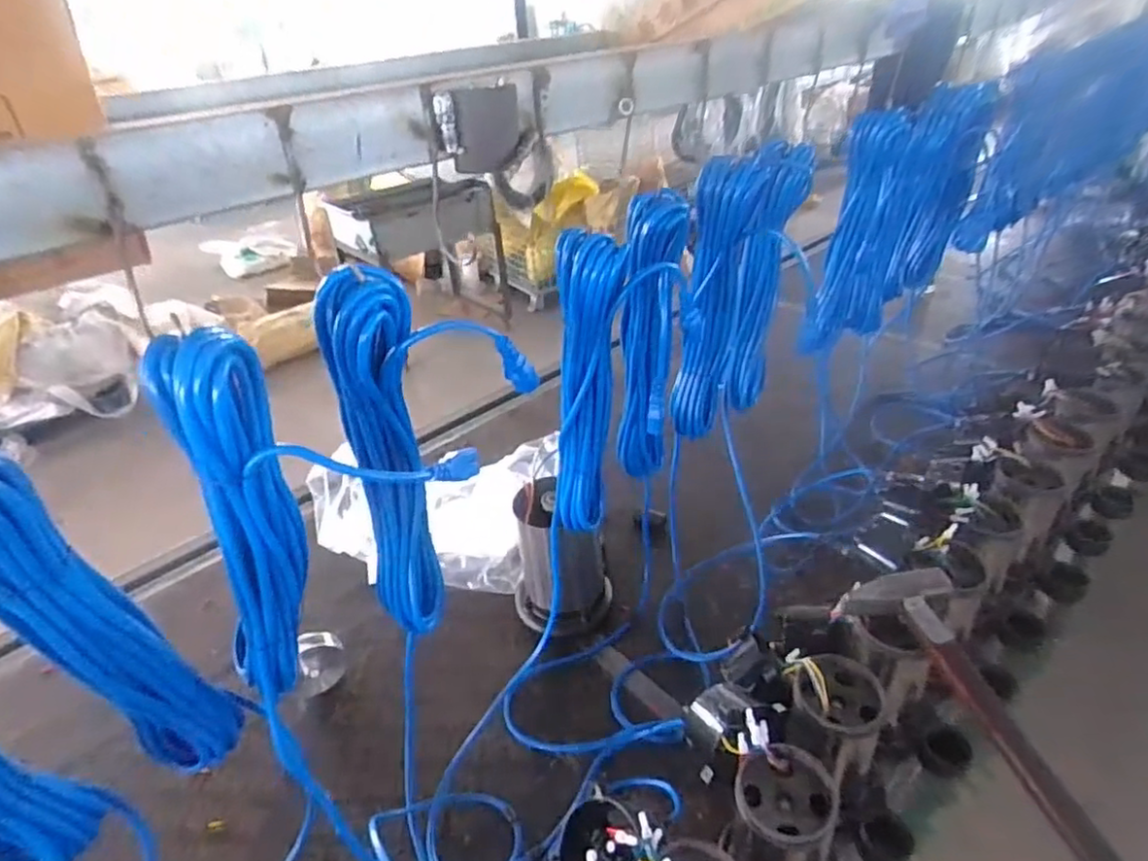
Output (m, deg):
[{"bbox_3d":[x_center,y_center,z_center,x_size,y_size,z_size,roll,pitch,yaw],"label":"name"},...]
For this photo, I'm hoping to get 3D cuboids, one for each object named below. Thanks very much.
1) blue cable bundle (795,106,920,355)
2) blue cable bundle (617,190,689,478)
[{"bbox_3d":[0.456,-0.307,1.030,0.116,0.349,0.088,11,37,21],"label":"blue cable bundle"},{"bbox_3d":[0.084,-0.084,0.716,0.070,0.327,0.059,-1,35,5],"label":"blue cable bundle"}]

